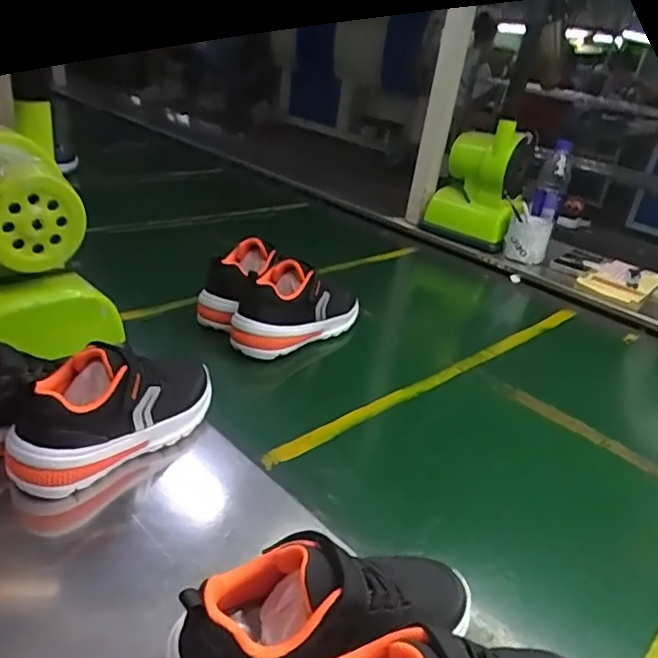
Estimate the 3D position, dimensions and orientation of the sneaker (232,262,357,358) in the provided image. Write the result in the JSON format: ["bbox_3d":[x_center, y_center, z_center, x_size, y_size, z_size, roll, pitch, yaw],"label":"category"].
[{"bbox_3d":[-0.042,-0.038,0.763,0.074,0.095,0.198,27,34,33],"label":"sneaker"}]

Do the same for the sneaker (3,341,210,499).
[{"bbox_3d":[-0.180,0.060,0.504,0.065,0.089,0.194,25,33,31],"label":"sneaker"}]

